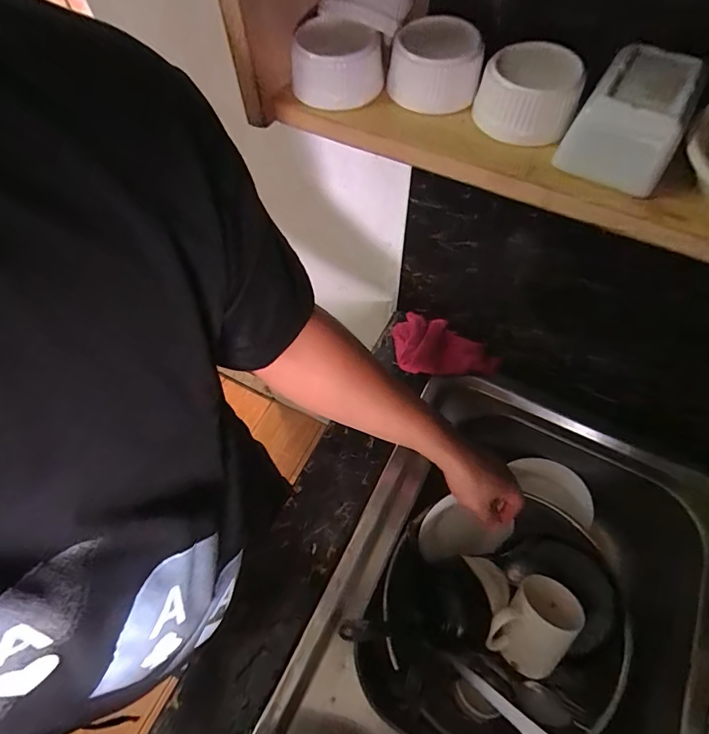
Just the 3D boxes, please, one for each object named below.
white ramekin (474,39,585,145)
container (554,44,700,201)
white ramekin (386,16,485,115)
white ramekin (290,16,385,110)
[{"bbox_3d":[0.120,-0.185,0.291,0.062,0.036,0.055,30,68,16],"label":"white ramekin"},{"bbox_3d":[0.176,-0.156,0.272,0.060,0.047,0.070,31,68,16],"label":"container"},{"bbox_3d":[0.058,-0.219,0.313,0.063,0.040,0.052,10,64,6],"label":"white ramekin"},{"bbox_3d":[-0.011,-0.225,0.316,0.064,0.038,0.054,10,64,6],"label":"white ramekin"}]

